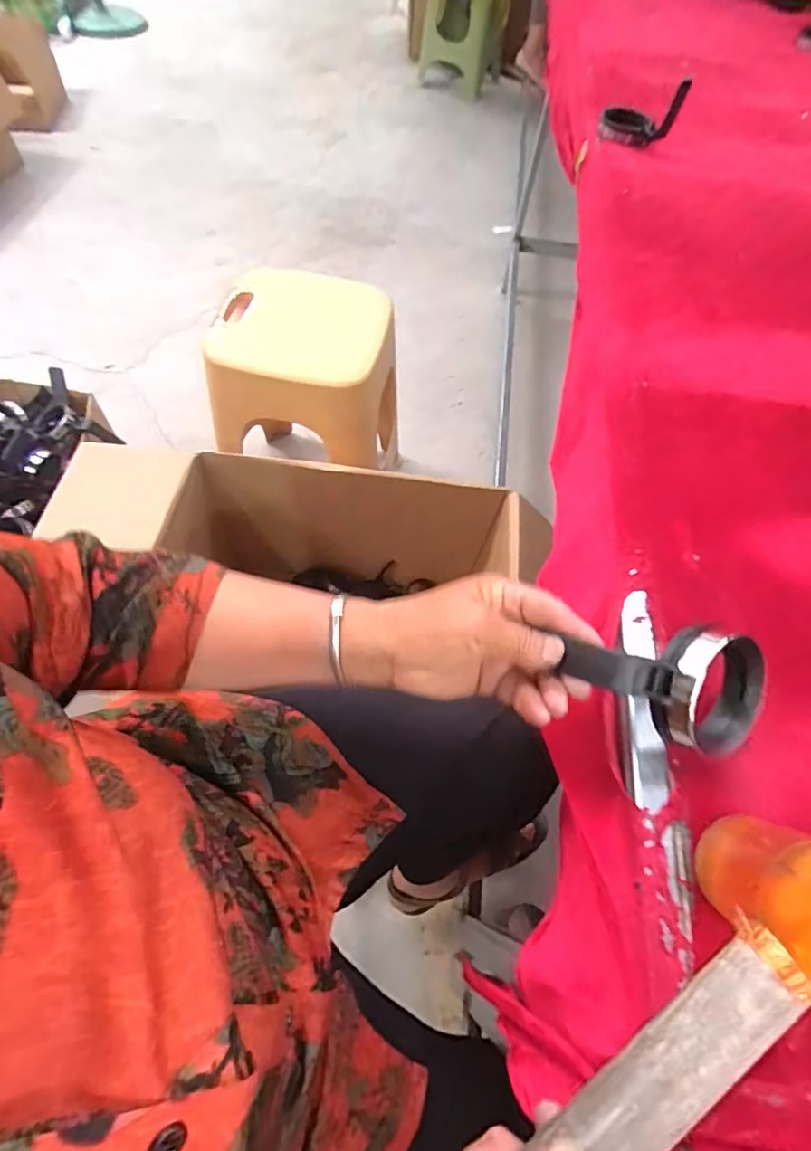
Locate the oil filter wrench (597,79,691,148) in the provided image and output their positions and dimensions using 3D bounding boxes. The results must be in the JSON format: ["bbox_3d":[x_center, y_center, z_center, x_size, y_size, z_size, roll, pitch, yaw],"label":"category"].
[{"bbox_3d":[0.325,-0.646,0.722,0.099,0.085,0.069,18,60,8],"label":"oil filter wrench"}]

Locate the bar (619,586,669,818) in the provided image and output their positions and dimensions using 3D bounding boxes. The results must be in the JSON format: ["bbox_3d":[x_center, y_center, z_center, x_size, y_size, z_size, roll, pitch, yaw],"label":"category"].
[{"bbox_3d":[0.149,0.074,0.334,0.023,0.010,0.140,10,59,2],"label":"bar"}]

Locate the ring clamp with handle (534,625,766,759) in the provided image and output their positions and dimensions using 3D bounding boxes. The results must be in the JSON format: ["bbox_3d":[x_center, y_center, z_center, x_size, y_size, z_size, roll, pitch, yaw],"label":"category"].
[{"bbox_3d":[0.149,0.054,0.294,0.110,0.036,0.068,24,97,-19],"label":"ring clamp with handle"}]

